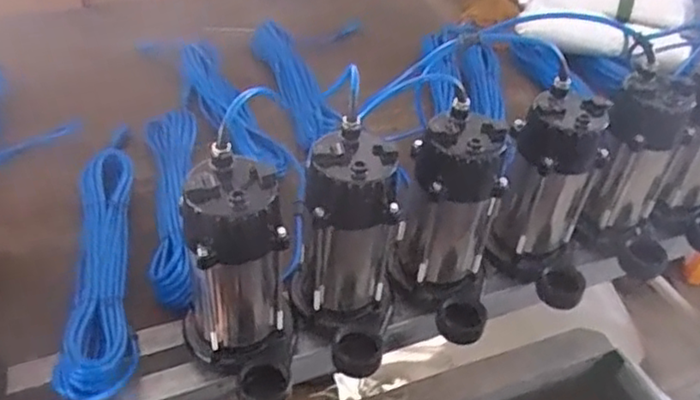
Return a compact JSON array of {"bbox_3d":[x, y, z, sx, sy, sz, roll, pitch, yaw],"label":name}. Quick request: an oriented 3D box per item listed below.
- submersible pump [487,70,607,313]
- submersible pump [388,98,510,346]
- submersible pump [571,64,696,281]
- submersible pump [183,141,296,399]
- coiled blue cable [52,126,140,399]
[{"bbox_3d":[0.258,-0.001,0.802,0.146,0.230,0.108,31,48,24],"label":"submersible pump"},{"bbox_3d":[0.114,0.033,0.741,0.114,0.231,0.135,9,43,3],"label":"submersible pump"},{"bbox_3d":[0.376,-0.026,0.841,0.132,0.227,0.101,22,45,16],"label":"submersible pump"},{"bbox_3d":[-0.111,0.088,0.652,0.116,0.228,0.147,-2,44,-9],"label":"submersible pump"},{"bbox_3d":[-0.305,0.063,0.799,0.076,0.045,0.396,-6,44,-13],"label":"coiled blue cable"}]

